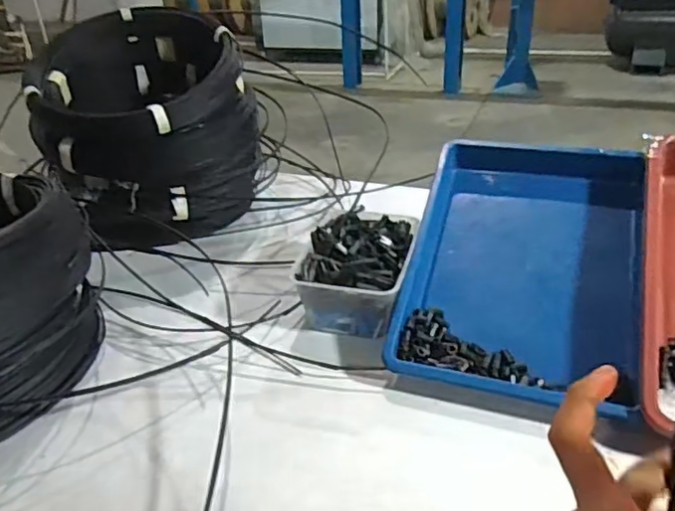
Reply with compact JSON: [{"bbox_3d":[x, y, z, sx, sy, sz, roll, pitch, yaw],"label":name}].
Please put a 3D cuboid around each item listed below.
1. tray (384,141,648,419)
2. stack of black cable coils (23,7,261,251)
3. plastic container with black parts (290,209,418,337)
[{"bbox_3d":[0.202,-0.001,0.631,0.231,0.050,0.330,9,56,17],"label":"tray"},{"bbox_3d":[-0.260,-0.172,0.838,0.281,0.260,0.261,-20,34,-27],"label":"stack of black cable coils"},{"bbox_3d":[0.024,0.016,0.686,0.119,0.078,0.168,3,30,11],"label":"plastic container with black parts"}]

